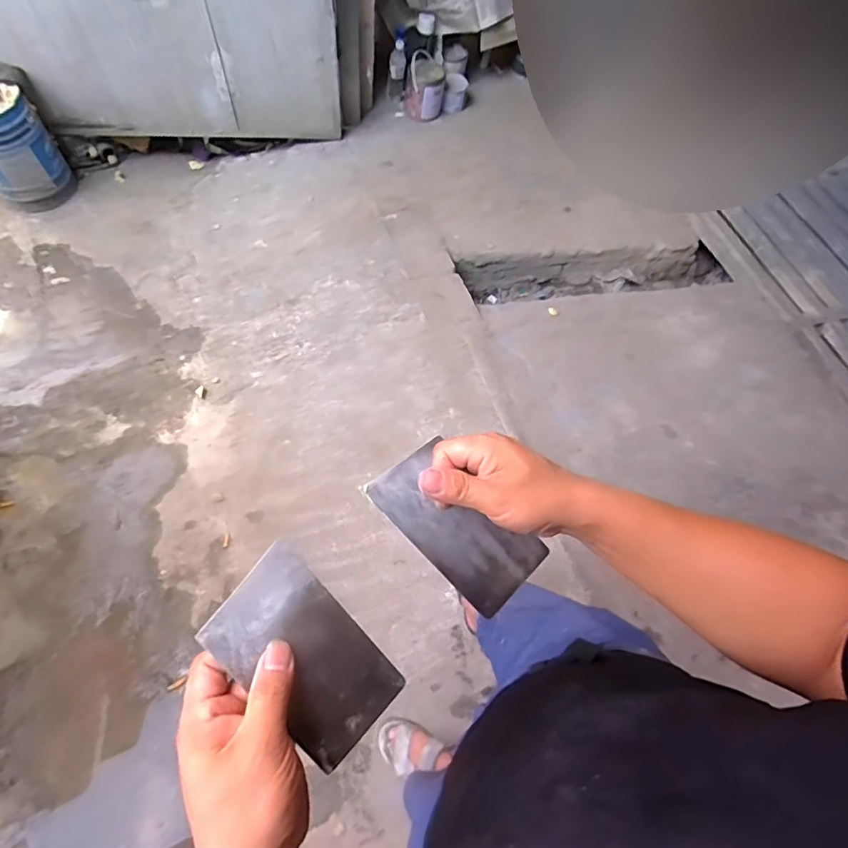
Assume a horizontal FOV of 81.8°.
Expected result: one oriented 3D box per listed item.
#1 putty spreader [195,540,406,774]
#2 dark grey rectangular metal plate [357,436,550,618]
[{"bbox_3d":[-0.077,0.153,0.323,0.073,0.004,0.134,-41,100,-21],"label":"putty spreader"},{"bbox_3d":[0.027,0.078,0.380,0.070,0.006,0.135,-44,89,-12],"label":"dark grey rectangular metal plate"}]

